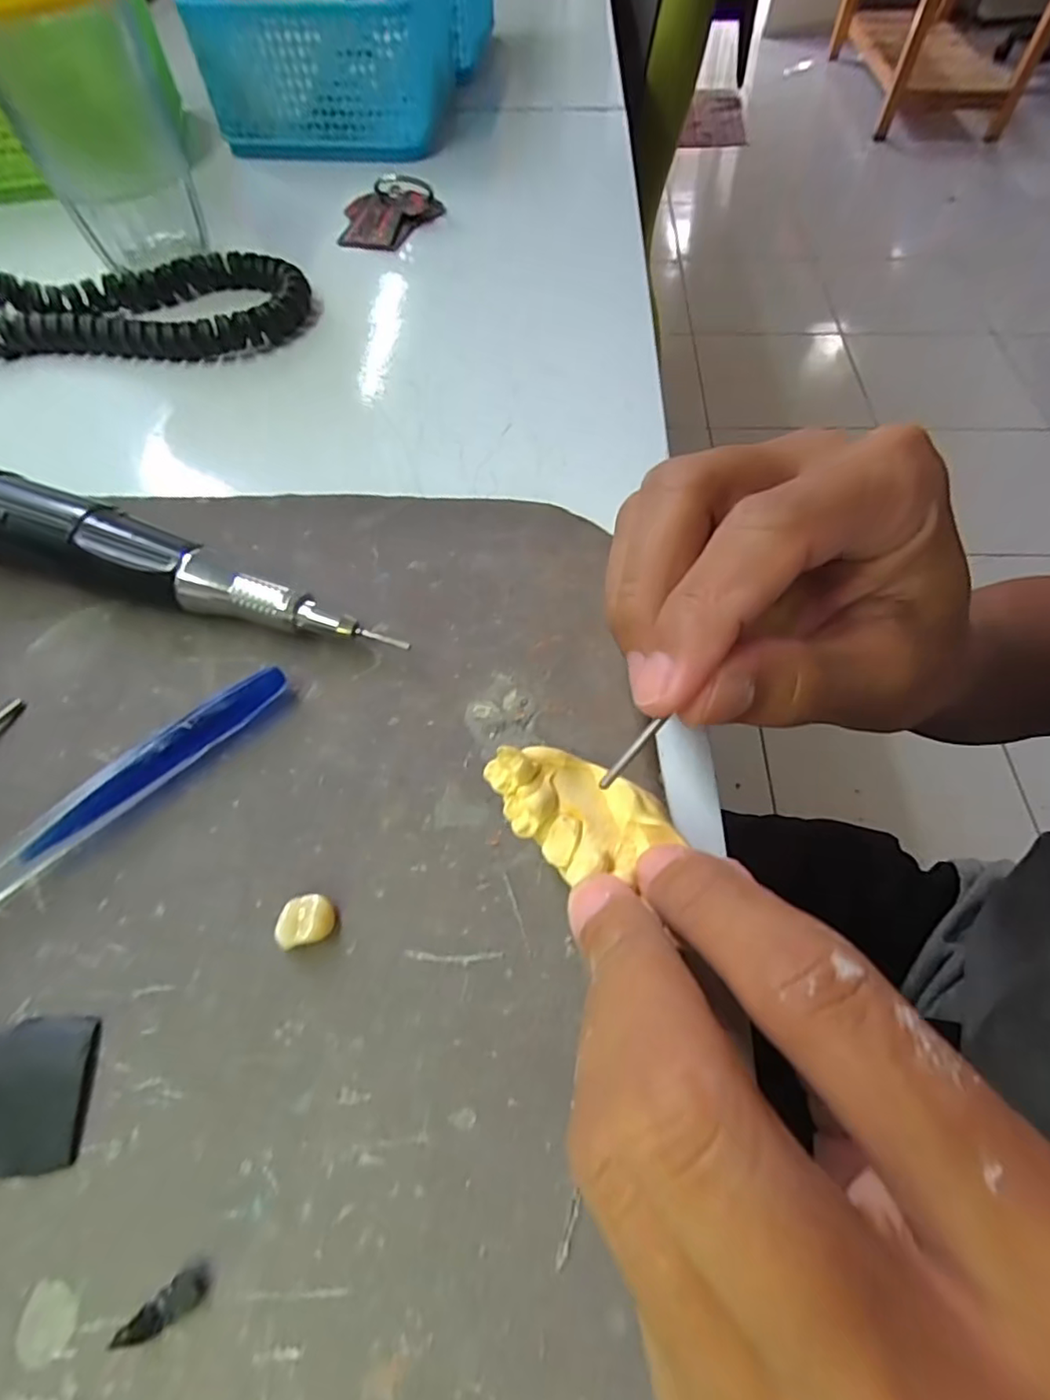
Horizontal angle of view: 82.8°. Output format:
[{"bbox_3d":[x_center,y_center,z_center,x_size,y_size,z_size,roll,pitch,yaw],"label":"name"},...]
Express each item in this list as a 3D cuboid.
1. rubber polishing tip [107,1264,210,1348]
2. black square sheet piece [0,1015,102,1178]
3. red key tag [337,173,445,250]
[{"bbox_3d":[-0.064,0.108,0.106,0.014,0.005,0.006,-30,65,-16],"label":"rubber polishing tip"},{"bbox_3d":[-0.106,0.082,0.123,0.029,0.004,0.027,-7,61,-4],"label":"black square sheet piece"},{"bbox_3d":[-0.075,-0.257,0.314,0.041,0.017,0.053,27,64,16],"label":"red key tag"}]

